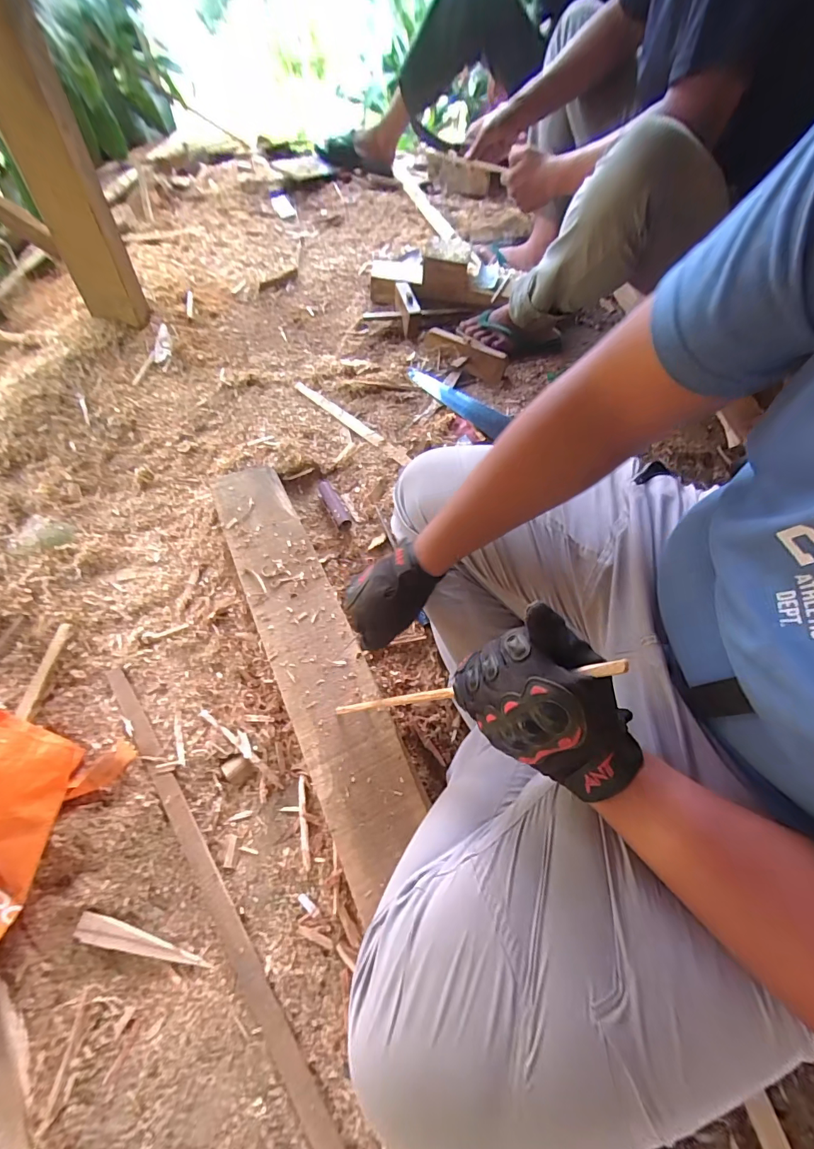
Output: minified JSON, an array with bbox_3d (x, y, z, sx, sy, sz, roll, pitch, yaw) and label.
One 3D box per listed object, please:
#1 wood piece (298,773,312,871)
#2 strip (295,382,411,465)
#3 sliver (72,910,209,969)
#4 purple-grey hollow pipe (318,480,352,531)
[{"bbox_3d":[-0.134,0.319,0.553,0.011,0.004,0.108,-12,50,-7],"label":"wood piece"},{"bbox_3d":[-0.117,-0.313,0.867,0.323,0.013,0.025,40,68,19],"label":"strip"},{"bbox_3d":[-0.307,0.432,0.492,0.163,0.006,0.026,17,63,5],"label":"sliver"},{"bbox_3d":[-0.127,-0.124,0.764,0.029,0.027,0.110,-22,64,-12],"label":"purple-grey hollow pipe"}]

